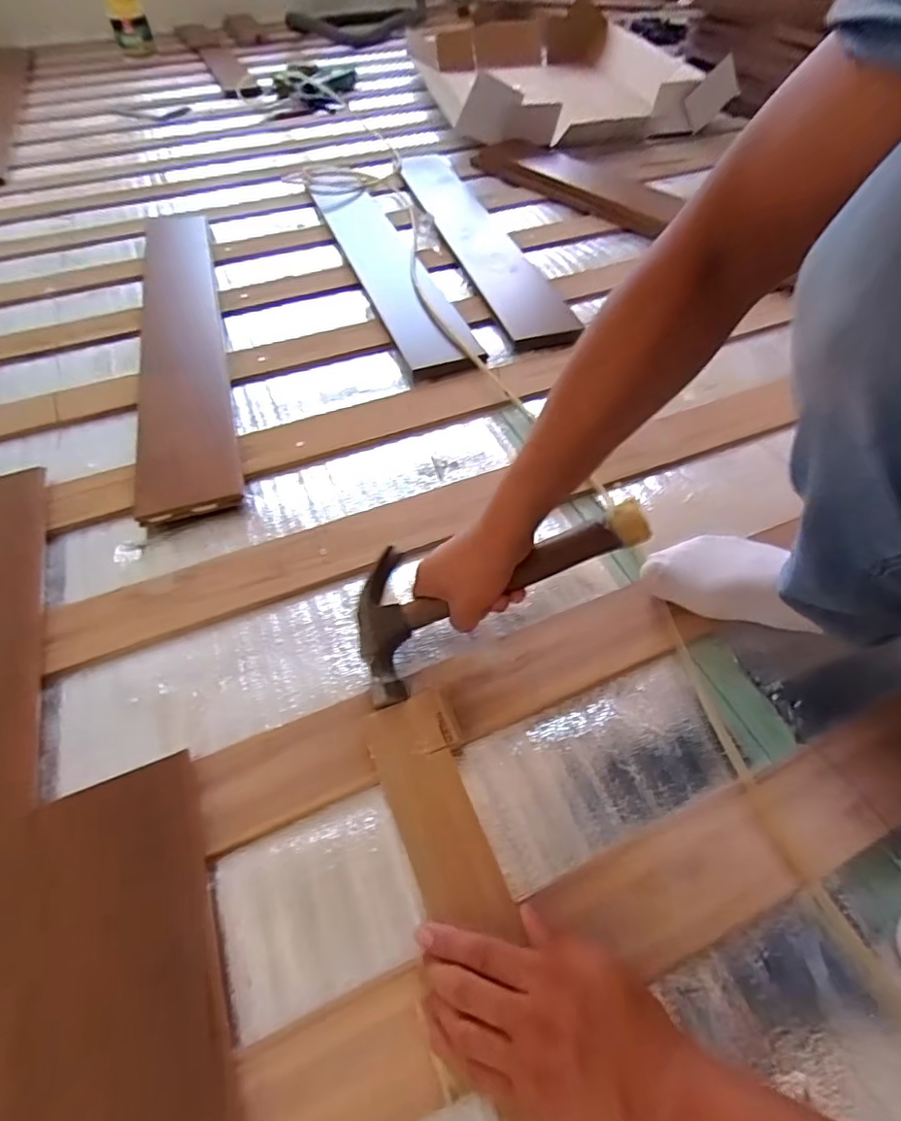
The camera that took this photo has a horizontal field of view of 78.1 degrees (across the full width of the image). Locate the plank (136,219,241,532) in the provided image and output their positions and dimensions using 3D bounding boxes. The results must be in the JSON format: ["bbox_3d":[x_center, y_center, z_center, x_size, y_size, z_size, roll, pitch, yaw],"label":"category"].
[{"bbox_3d":[-0.459,-0.408,0.941,0.130,0.026,0.913,-15,52,-11],"label":"plank"}]

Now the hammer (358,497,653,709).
[{"bbox_3d":[0.044,0.022,0.501,0.273,0.029,0.127,-23,51,10],"label":"hammer"}]

